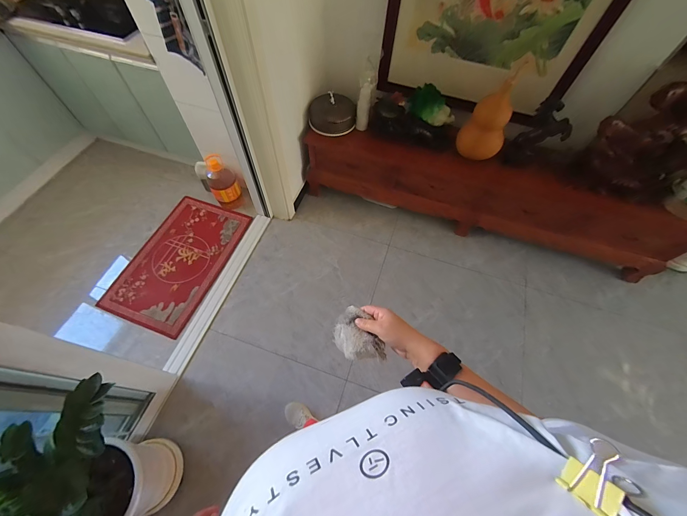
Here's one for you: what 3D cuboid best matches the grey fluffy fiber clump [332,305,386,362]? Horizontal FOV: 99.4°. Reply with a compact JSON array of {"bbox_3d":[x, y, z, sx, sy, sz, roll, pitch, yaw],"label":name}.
[{"bbox_3d":[0.024,0.155,0.552,0.068,0.066,0.107,-25,65,-13],"label":"grey fluffy fiber clump"}]

